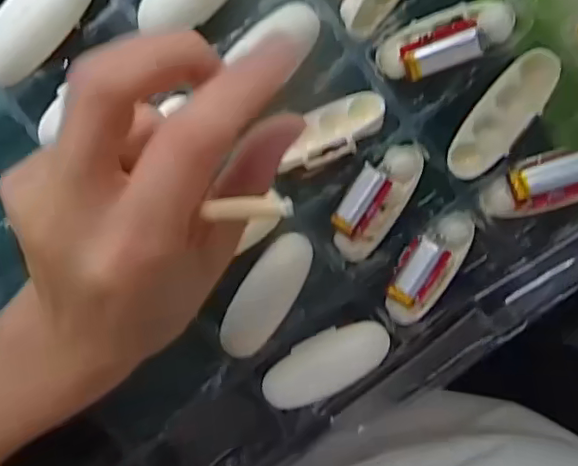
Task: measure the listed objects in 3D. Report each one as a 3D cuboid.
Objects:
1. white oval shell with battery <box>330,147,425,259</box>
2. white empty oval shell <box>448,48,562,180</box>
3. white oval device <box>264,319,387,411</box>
[{"bbox_3d":[0.043,-0.016,0.281,0.030,0.012,0.064,29,94,-7],"label":"white oval shell with battery"},{"bbox_3d":[0.099,-0.056,0.267,0.025,0.013,0.064,33,107,-8],"label":"white empty oval shell"},{"bbox_3d":[0.019,0.066,0.290,0.066,0.016,0.026,-28,98,-1],"label":"white oval device"}]

